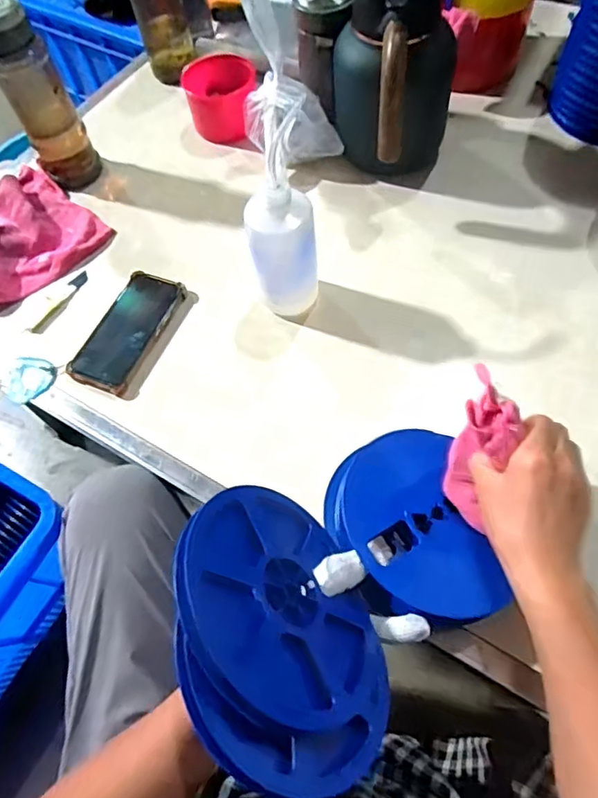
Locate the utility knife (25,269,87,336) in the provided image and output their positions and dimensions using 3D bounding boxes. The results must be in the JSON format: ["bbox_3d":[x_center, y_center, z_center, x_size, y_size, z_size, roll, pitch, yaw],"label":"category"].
[{"bbox_3d":[-0.305,-0.123,0.683,0.018,0.009,0.104,26,66,18],"label":"utility knife"}]

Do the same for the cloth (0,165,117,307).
[{"bbox_3d":[-0.399,-0.204,0.711,0.191,0.043,0.246,38,70,22],"label":"cloth"}]

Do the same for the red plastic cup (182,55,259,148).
[{"bbox_3d":[-0.110,-0.435,0.787,0.099,0.084,0.103,-2,61,3],"label":"red plastic cup"}]

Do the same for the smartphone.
[{"bbox_3d":[-0.206,-0.084,0.645,0.080,0.010,0.161,19,64,14],"label":"smartphone"}]

